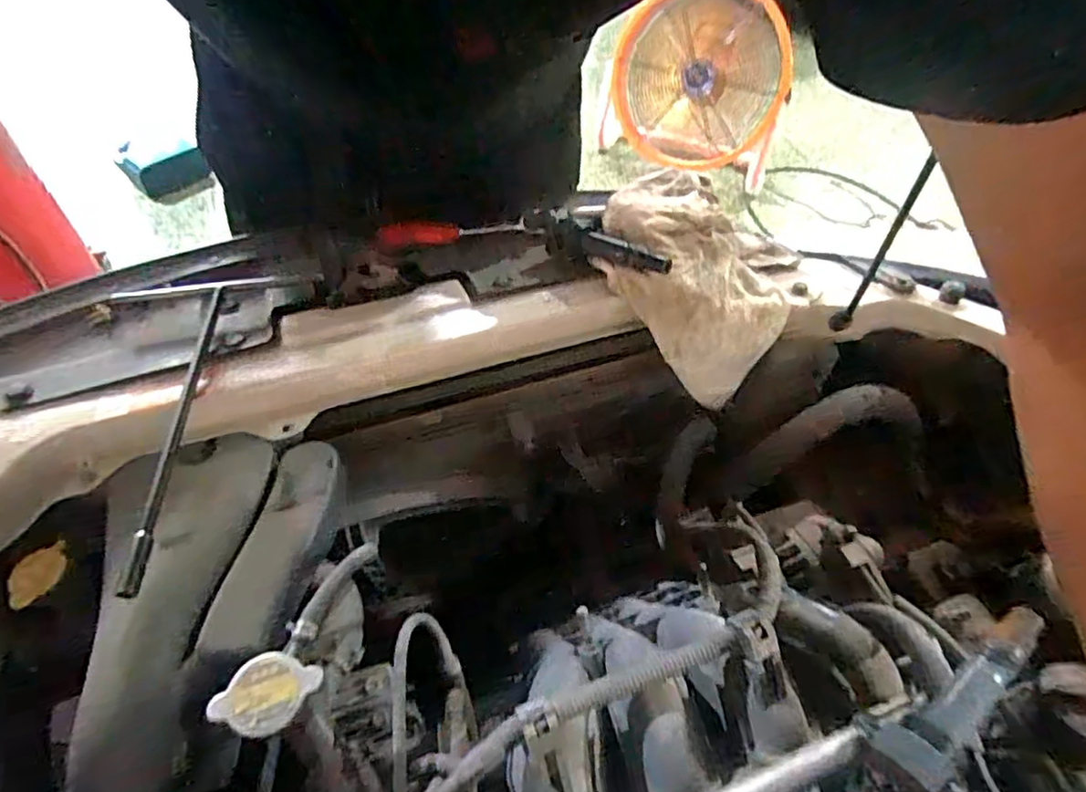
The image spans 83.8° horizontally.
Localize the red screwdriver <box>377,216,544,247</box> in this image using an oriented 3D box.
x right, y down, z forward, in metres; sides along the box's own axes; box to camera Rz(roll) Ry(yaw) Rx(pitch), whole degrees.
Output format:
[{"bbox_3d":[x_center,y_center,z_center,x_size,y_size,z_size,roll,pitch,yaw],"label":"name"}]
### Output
[{"bbox_3d":[-0.089,-0.179,0.658,0.173,0.018,0.022,-8,53,-10],"label":"red screwdriver"}]

